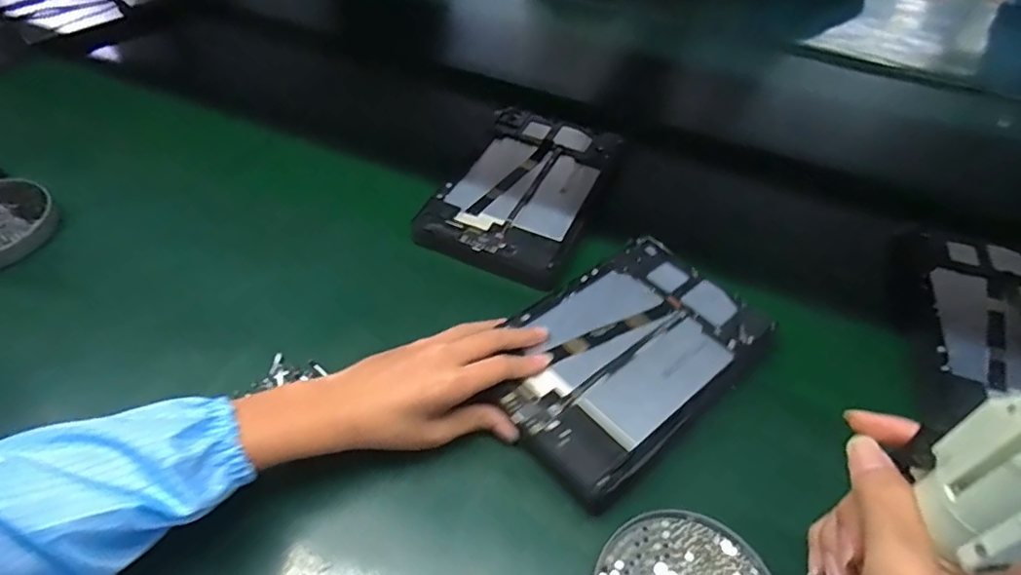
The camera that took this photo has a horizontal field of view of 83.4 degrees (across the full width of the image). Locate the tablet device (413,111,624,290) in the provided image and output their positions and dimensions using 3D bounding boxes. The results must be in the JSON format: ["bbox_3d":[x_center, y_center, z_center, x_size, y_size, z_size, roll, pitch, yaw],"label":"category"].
[{"bbox_3d":[0.017,-0.110,0.623,0.155,0.016,0.250,19,51,14],"label":"tablet device"}]

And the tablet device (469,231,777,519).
[{"bbox_3d":[0.094,0.047,0.467,0.242,0.023,0.154,-32,57,-28],"label":"tablet device"}]

